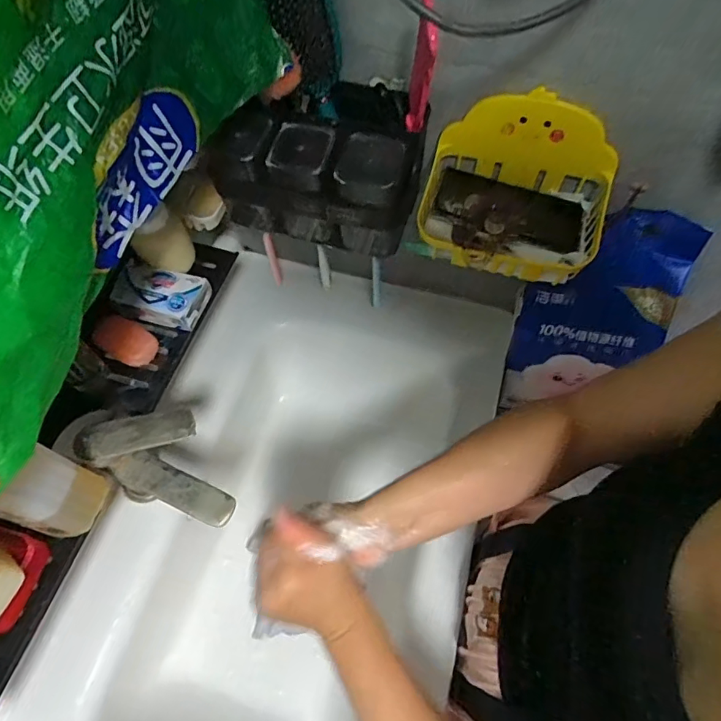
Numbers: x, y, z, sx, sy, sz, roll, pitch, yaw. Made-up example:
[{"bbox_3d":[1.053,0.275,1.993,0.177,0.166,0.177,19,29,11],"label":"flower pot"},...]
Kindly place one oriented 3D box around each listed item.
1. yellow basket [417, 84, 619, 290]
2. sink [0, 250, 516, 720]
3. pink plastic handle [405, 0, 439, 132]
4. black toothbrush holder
[{"bbox_3d":[0.167,-0.177,0.518,0.191,0.131,0.125,17,63,9],"label":"yellow basket"},{"bbox_3d":[-0.095,0.253,0.703,0.461,0.219,0.817,17,63,9],"label":"sink"},{"bbox_3d":[0.053,-0.250,0.418,0.018,0.164,0.011,5,84,2],"label":"pink plastic handle"},{"bbox_3d":[-0.047,-0.212,0.544,0.222,0.139,0.119,9,62,5],"label":"black toothbrush holder"}]

